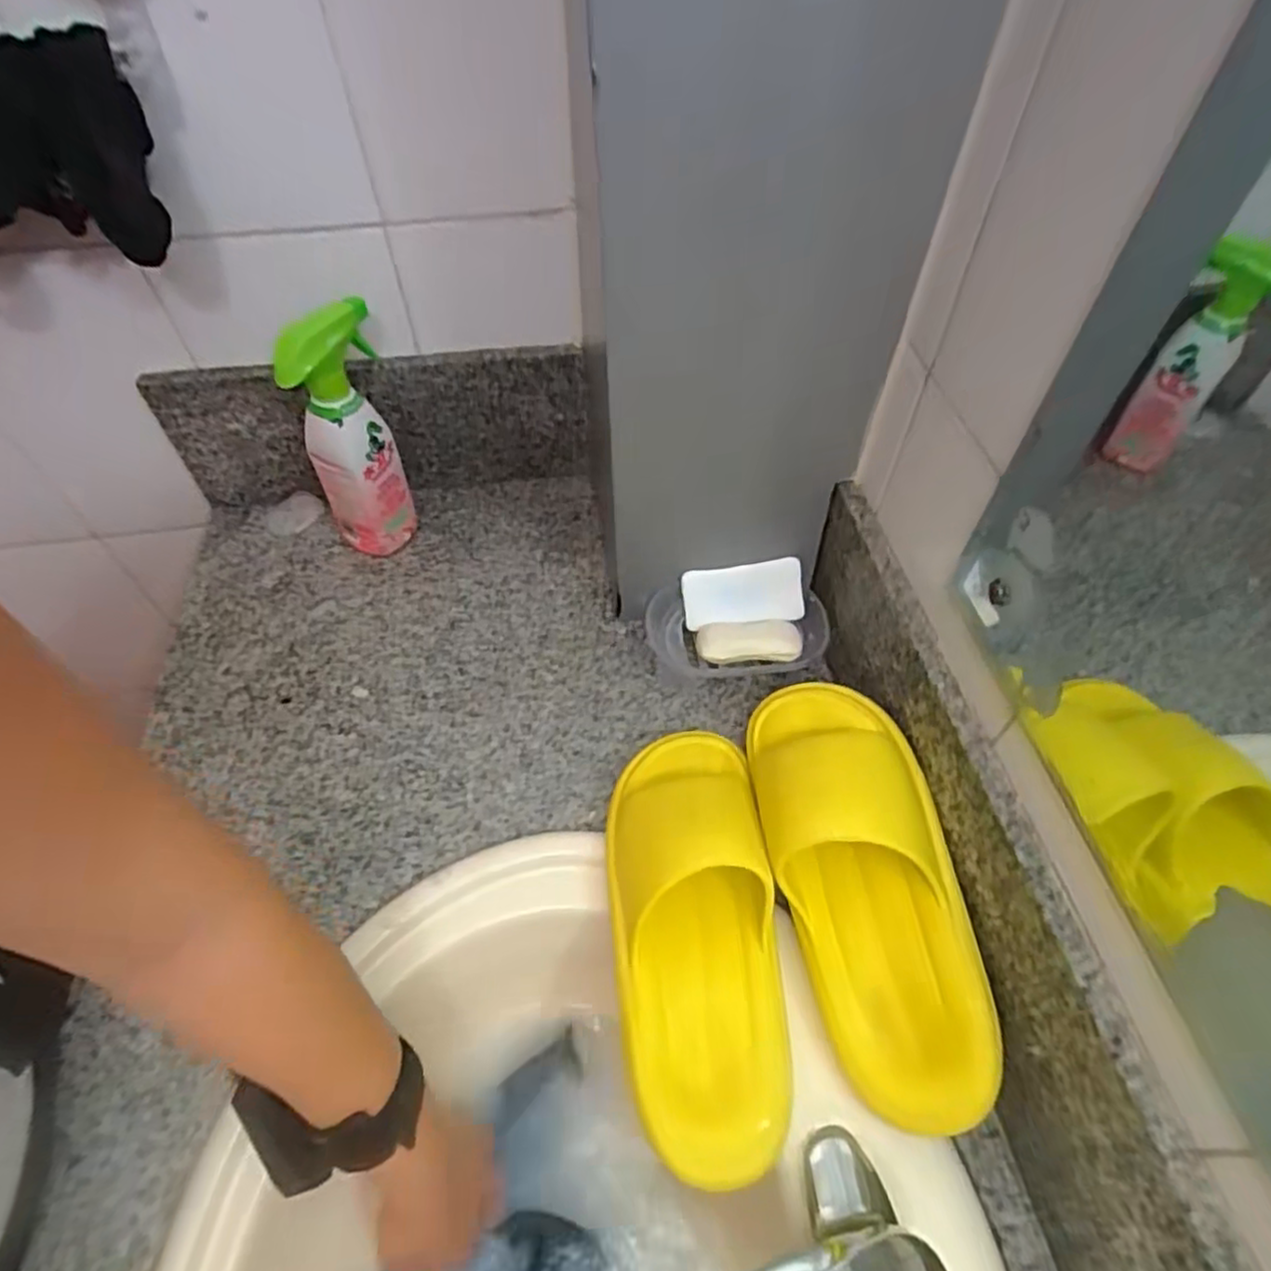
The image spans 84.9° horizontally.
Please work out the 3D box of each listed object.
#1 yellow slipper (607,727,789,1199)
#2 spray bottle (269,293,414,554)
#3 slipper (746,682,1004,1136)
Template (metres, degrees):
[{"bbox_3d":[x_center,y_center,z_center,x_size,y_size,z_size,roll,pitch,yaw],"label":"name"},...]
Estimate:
[{"bbox_3d":[0.035,0.175,0.442,0.107,0.085,0.274,-3,54,-2],"label":"yellow slipper"},{"bbox_3d":[-0.258,-0.179,0.638,0.084,0.242,0.070,-24,57,-18],"label":"spray bottle"},{"bbox_3d":[0.145,0.155,0.450,0.116,0.093,0.279,-10,67,-8],"label":"slipper"}]

